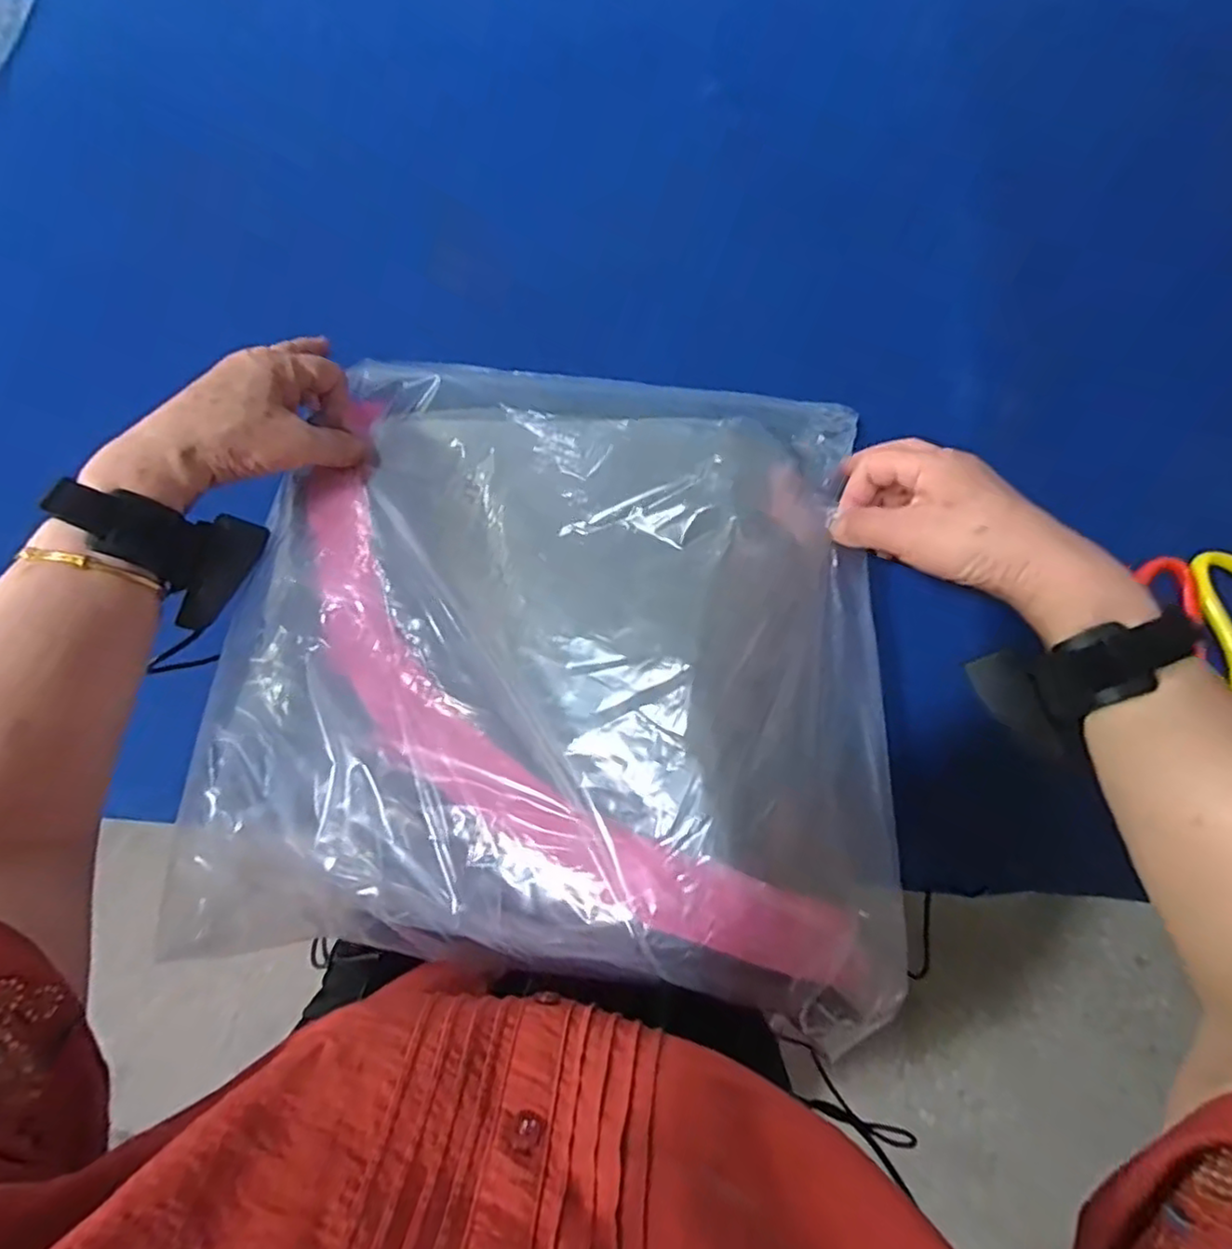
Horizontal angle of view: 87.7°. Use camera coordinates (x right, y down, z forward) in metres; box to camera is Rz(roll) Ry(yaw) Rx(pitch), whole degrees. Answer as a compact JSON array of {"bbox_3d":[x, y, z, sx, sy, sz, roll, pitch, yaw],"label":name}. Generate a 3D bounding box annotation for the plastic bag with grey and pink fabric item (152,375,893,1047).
[{"bbox_3d":[-0.040,0.008,0.376,0.380,0.086,0.355,4,74,9],"label":"plastic bag with grey and pink fabric item"}]

